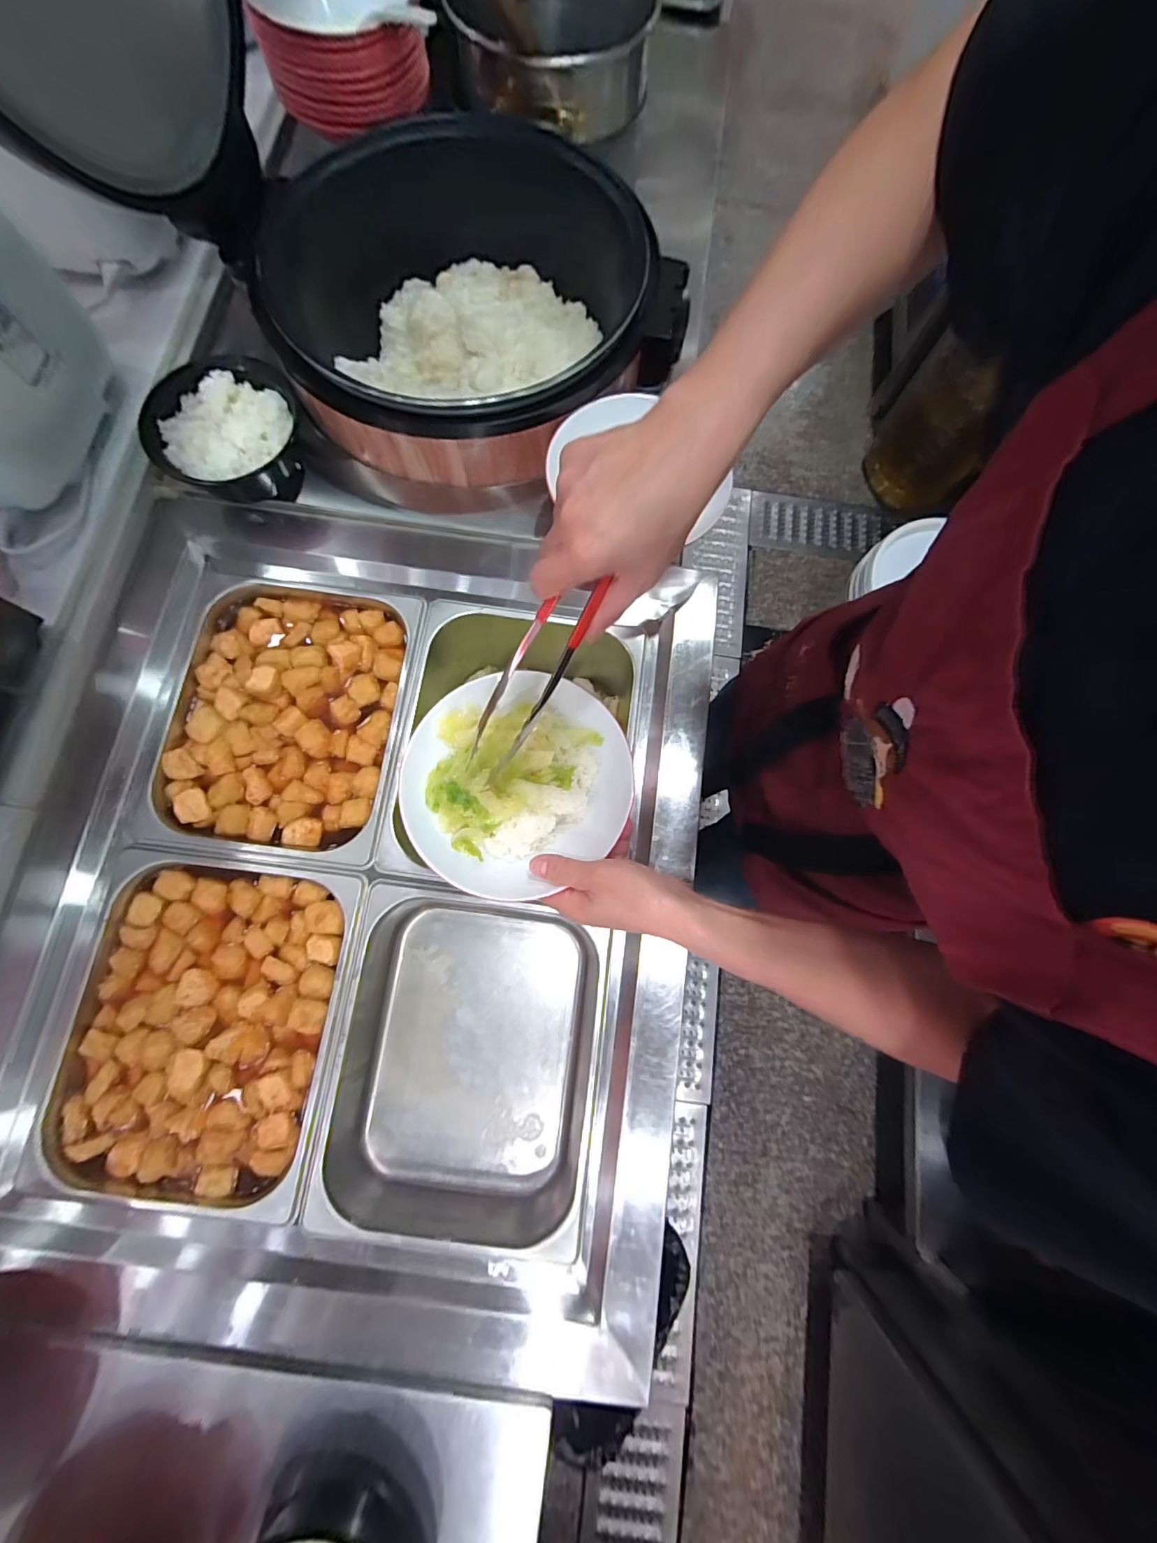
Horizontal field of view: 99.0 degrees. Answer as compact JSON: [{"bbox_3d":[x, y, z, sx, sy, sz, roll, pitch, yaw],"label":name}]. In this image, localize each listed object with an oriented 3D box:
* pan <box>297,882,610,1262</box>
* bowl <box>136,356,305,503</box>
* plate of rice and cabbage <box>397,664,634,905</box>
[{"bbox_3d":[-0.112,0.294,0.515,0.254,0.081,0.299,9,79,1],"label":"pan"},{"bbox_3d":[-0.406,-0.389,0.577,0.146,0.081,0.154,0,79,-1],"label":"bowl"},{"bbox_3d":[-0.056,0.005,0.427,0.193,0.044,0.183,0,77,-1],"label":"plate of rice and cabbage"}]

